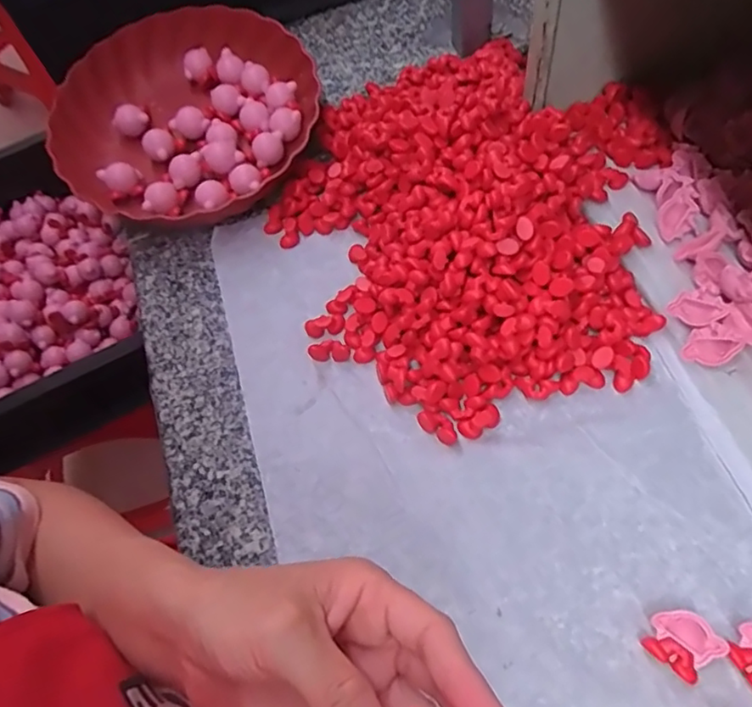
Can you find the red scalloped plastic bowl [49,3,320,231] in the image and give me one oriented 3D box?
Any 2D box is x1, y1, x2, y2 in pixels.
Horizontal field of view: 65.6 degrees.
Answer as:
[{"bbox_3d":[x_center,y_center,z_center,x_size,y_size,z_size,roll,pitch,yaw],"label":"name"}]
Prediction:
[{"bbox_3d":[-0.175,-0.223,0.551,0.220,0.067,0.233,-3,63,6],"label":"red scalloped plastic bowl"}]

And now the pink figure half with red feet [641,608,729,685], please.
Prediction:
[{"bbox_3d":[0.174,0.165,0.335,0.033,0.017,0.034,-39,65,-12],"label":"pink figure half with red feet"}]

